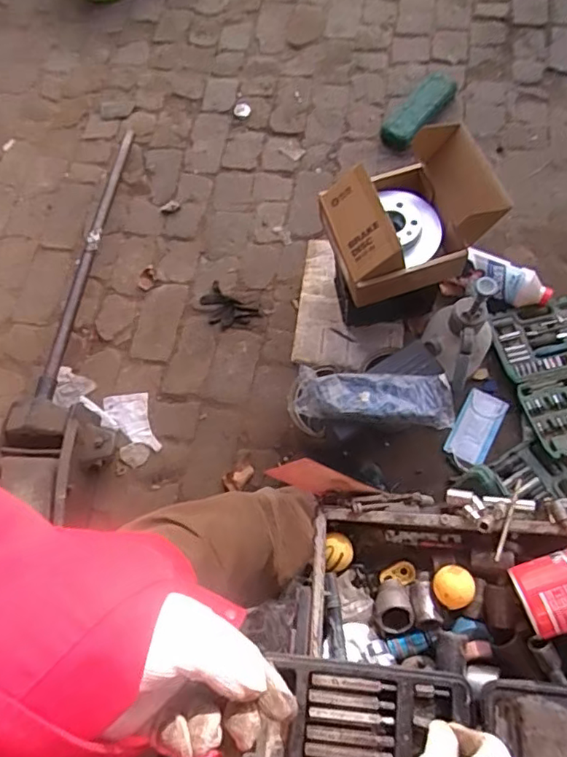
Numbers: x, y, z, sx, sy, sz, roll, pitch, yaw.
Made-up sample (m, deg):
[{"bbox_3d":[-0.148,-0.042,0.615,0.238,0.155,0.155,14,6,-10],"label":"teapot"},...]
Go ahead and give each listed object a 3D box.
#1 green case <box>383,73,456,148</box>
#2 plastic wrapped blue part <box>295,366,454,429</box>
[{"bbox_3d":[0.397,-0.772,1.630,0.102,0.049,0.318,37,75,19],"label":"green case"},{"bbox_3d":[0.185,0.038,1.151,0.314,0.032,0.110,4,67,8],"label":"plastic wrapped blue part"}]

